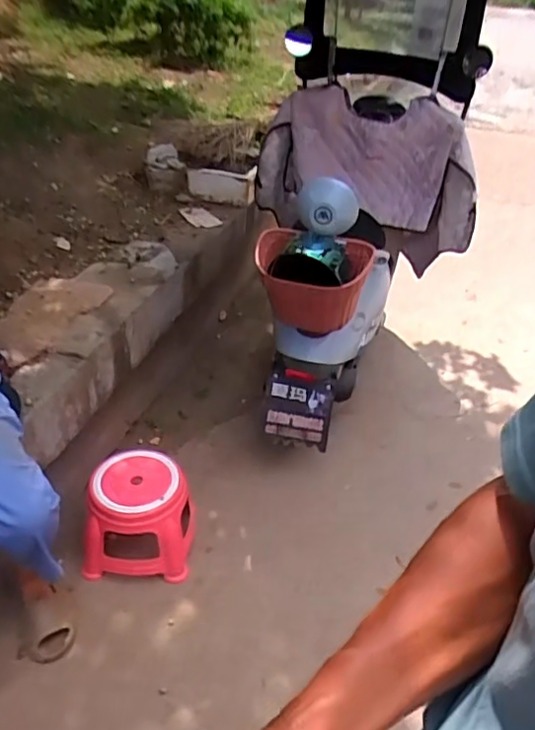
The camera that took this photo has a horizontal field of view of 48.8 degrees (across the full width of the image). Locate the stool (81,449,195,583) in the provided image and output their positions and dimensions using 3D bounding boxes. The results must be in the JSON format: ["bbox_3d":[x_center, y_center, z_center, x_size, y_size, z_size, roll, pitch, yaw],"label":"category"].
[{"bbox_3d":[-0.365,0.425,1.707,0.297,0.254,0.286,2,35,-3],"label":"stool"}]

